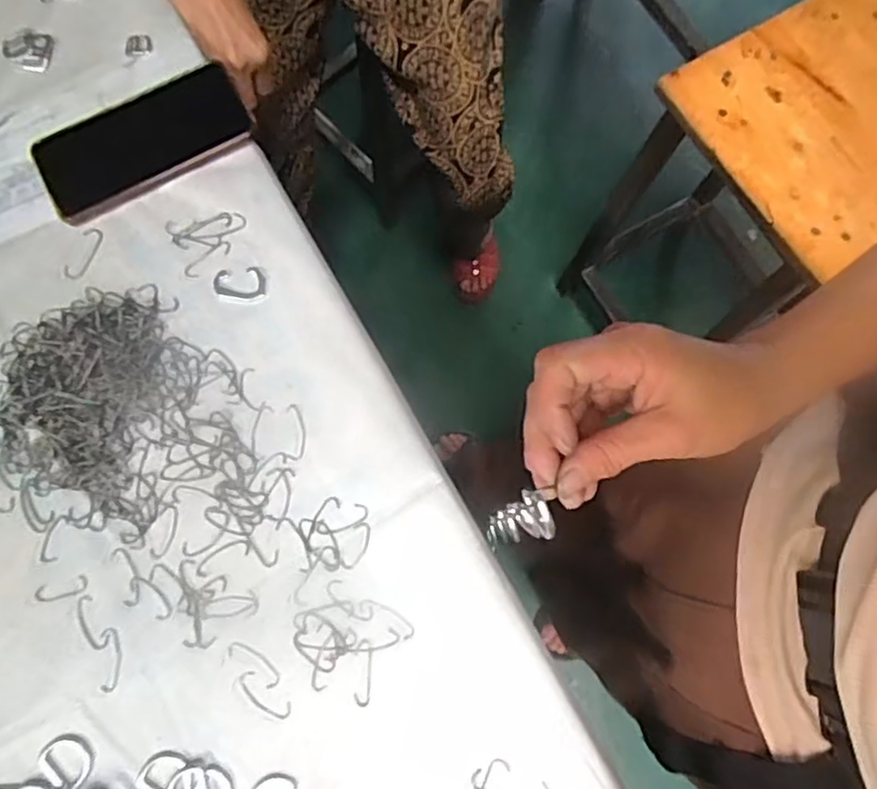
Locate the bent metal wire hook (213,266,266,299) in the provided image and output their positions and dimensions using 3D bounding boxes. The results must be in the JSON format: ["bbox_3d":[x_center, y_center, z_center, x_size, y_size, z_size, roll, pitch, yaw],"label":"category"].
[{"bbox_3d":[-0.152,-0.085,0.489,0.040,0.004,0.025,-4,76,-3],"label":"bent metal wire hook"}]

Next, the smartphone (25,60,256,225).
[{"bbox_3d":[-0.236,-0.204,0.509,0.161,0.012,0.080,-29,85,-3],"label":"smartphone"}]

